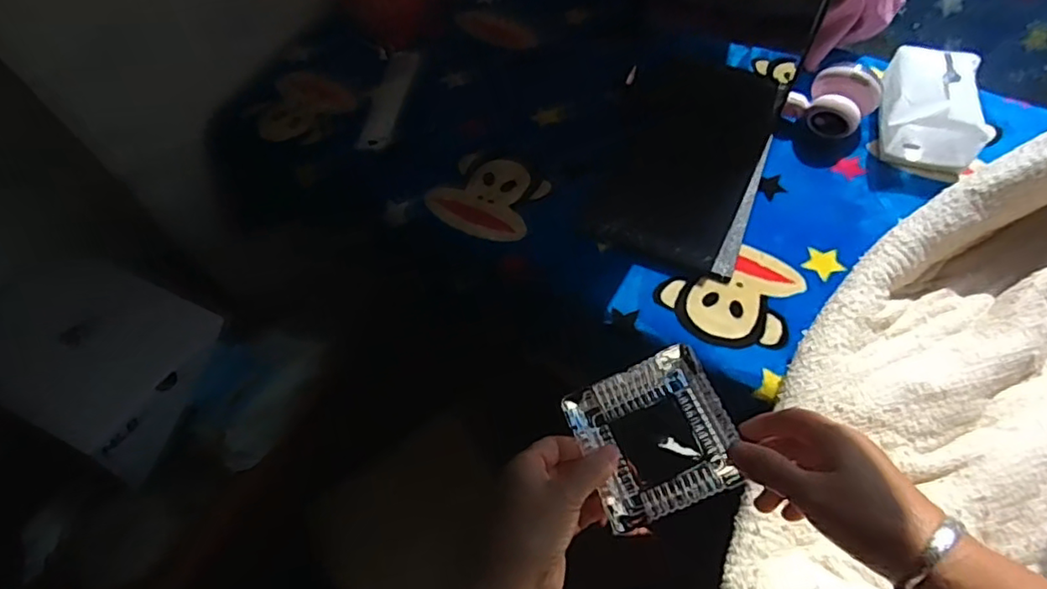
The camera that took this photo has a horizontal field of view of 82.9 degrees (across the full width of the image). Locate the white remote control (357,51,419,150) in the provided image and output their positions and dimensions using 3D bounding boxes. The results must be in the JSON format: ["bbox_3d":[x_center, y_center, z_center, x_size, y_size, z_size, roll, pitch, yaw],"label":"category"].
[{"bbox_3d":[-0.182,-0.266,0.801,0.040,0.015,0.190,6,60,7],"label":"white remote control"}]

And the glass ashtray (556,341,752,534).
[{"bbox_3d":[0.095,0.104,0.432,0.102,0.039,0.102,-20,63,-8],"label":"glass ashtray"}]

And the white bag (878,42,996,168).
[{"bbox_3d":[0.486,-0.224,0.709,0.098,0.071,0.134,10,61,9],"label":"white bag"}]

